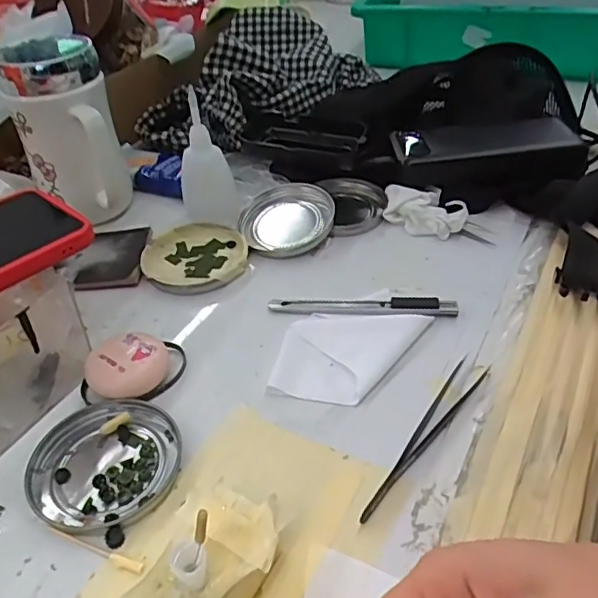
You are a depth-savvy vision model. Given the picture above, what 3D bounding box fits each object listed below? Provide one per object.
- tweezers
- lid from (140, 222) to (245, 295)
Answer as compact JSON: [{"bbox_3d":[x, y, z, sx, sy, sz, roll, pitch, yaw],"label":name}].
[{"bbox_3d":[0.067,0.073,0.319,0.016,0.004,0.124,27,50,31],"label":"tweezers"},{"bbox_3d":[-0.081,-0.033,0.453,0.078,0.010,0.080,-2,41,2],"label":"lid"}]

